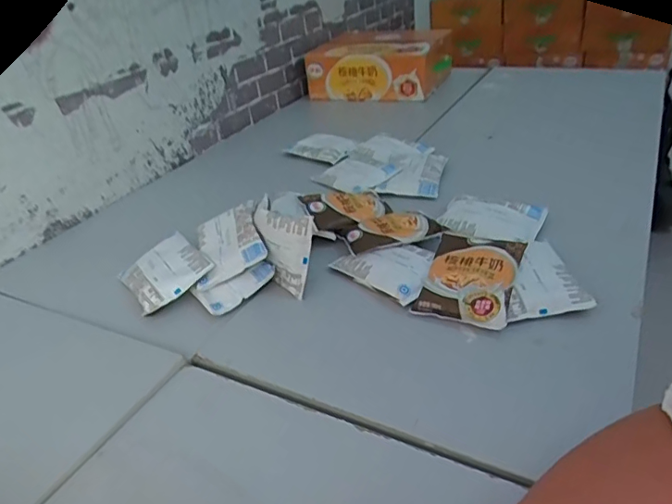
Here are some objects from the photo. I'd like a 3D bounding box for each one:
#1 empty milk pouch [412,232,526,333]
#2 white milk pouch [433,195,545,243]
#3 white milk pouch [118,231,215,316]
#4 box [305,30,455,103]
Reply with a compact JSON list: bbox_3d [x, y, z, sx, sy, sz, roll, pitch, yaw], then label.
[{"bbox_3d":[0.149,0.022,0.568,0.094,0.027,0.122,11,36,25],"label":"empty milk pouch"},{"bbox_3d":[0.203,-0.043,0.679,0.126,0.033,0.063,10,36,25],"label":"white milk pouch"},{"bbox_3d":[-0.215,0.021,0.645,0.093,0.017,0.109,-37,43,-19],"label":"white milk pouch"},{"bbox_3d":[0.109,-0.477,1.292,0.313,0.133,0.207,13,37,28],"label":"box"}]

